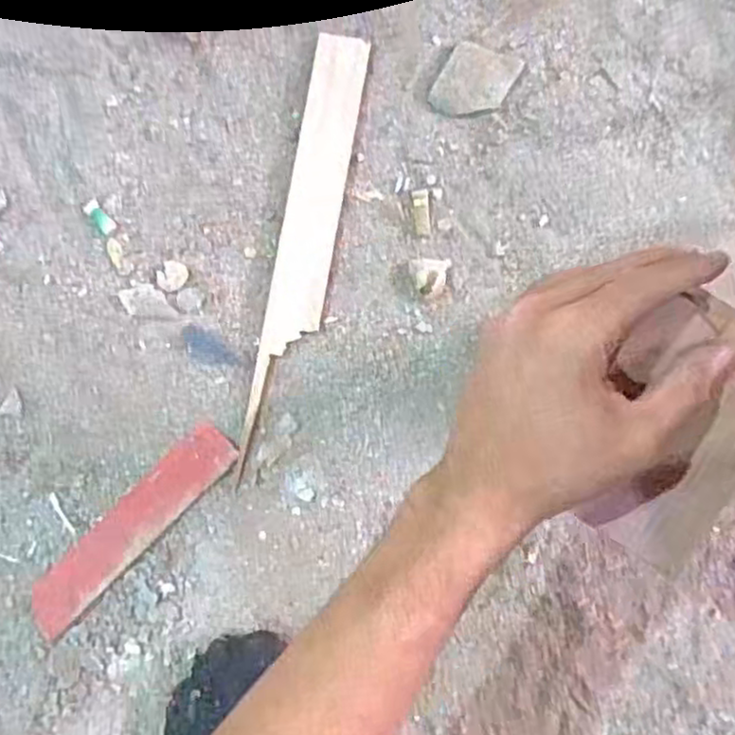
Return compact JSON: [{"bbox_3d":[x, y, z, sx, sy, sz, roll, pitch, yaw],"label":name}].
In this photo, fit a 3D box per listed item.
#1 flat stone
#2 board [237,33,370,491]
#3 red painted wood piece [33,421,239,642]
[{"bbox_3d":[0.076,-0.200,0.505,0.047,0.005,0.056,28,86,5],"label":"flat stone"},{"bbox_3d":[-0.041,-0.085,0.497,0.039,0.006,0.296,9,85,3],"label":"board"},{"bbox_3d":[-0.162,0.108,0.489,0.176,0.004,0.036,-45,84,-2],"label":"red painted wood piece"}]

